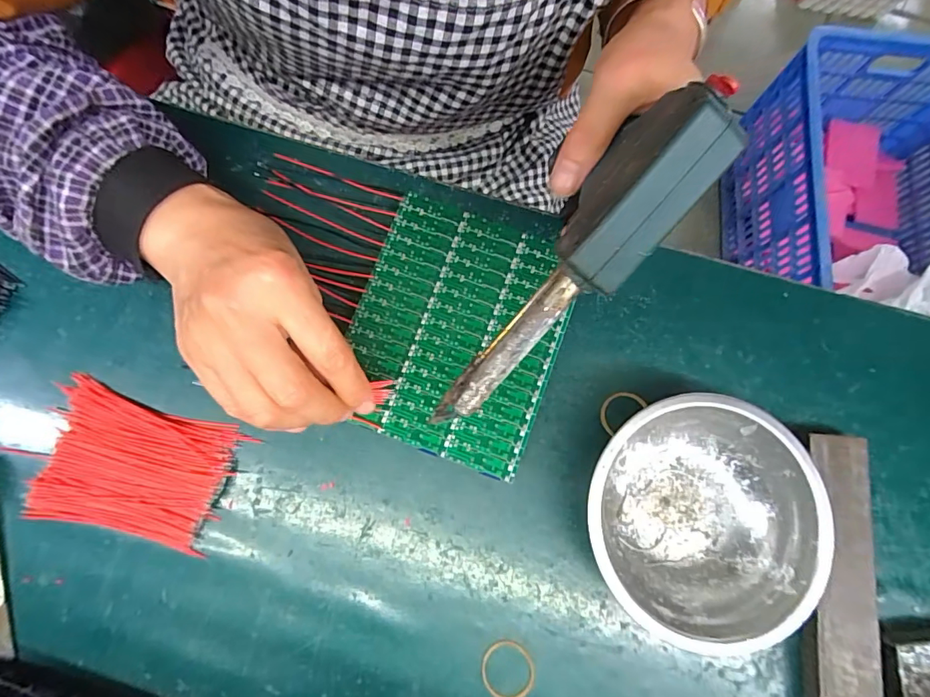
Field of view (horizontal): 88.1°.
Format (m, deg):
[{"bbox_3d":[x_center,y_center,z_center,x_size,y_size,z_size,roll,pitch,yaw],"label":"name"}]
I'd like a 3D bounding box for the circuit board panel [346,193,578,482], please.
[{"bbox_3d":[-0.005,-0.011,0.298,0.124,0.004,0.148,20,80,2],"label":"circuit board panel"}]

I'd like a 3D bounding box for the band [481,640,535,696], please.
[{"bbox_3d":[0.025,0.184,0.274,0.030,0.004,0.032,0,79,1],"label":"band"}]

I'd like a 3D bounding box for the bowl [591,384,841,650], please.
[{"bbox_3d":[0.131,0.093,0.272,0.124,0.042,0.124,0,79,1],"label":"bowl"}]

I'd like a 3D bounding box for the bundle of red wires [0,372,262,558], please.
[{"bbox_3d":[-0.199,0.070,0.287,0.110,0.013,0.077,17,79,4],"label":"bundle of red wires"}]

